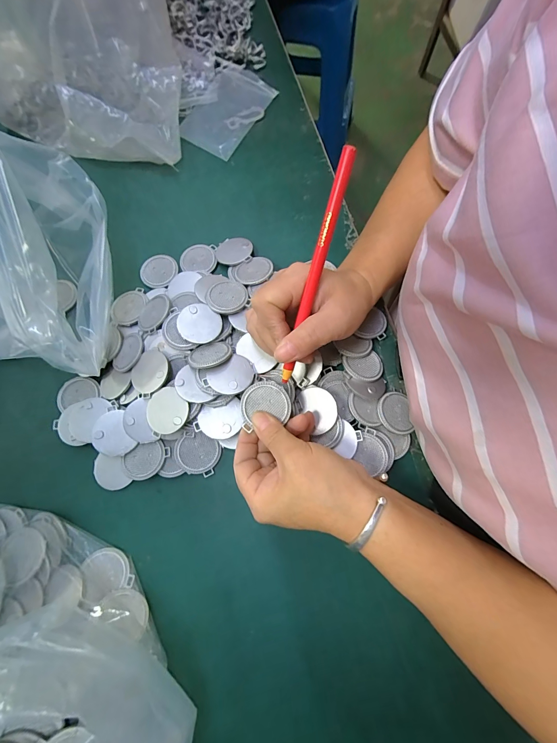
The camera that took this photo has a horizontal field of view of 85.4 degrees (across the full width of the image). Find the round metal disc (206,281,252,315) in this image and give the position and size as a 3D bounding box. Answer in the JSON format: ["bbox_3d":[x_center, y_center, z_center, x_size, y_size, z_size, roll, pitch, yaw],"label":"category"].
[{"bbox_3d":[-0.051,-0.074,0.296,0.039,0.005,0.039,0,74,1],"label":"round metal disc"}]

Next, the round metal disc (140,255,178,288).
[{"bbox_3d":[-0.131,-0.111,0.330,0.040,0.004,0.041,0,74,1],"label":"round metal disc"}]

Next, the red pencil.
[{"bbox_3d":[0.025,-0.066,0.215,0.010,0.006,0.159,18,111,6],"label":"red pencil"}]

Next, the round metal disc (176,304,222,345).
[{"bbox_3d":[-0.074,-0.046,0.285,0.039,0.004,0.039,3,72,-8],"label":"round metal disc"}]

